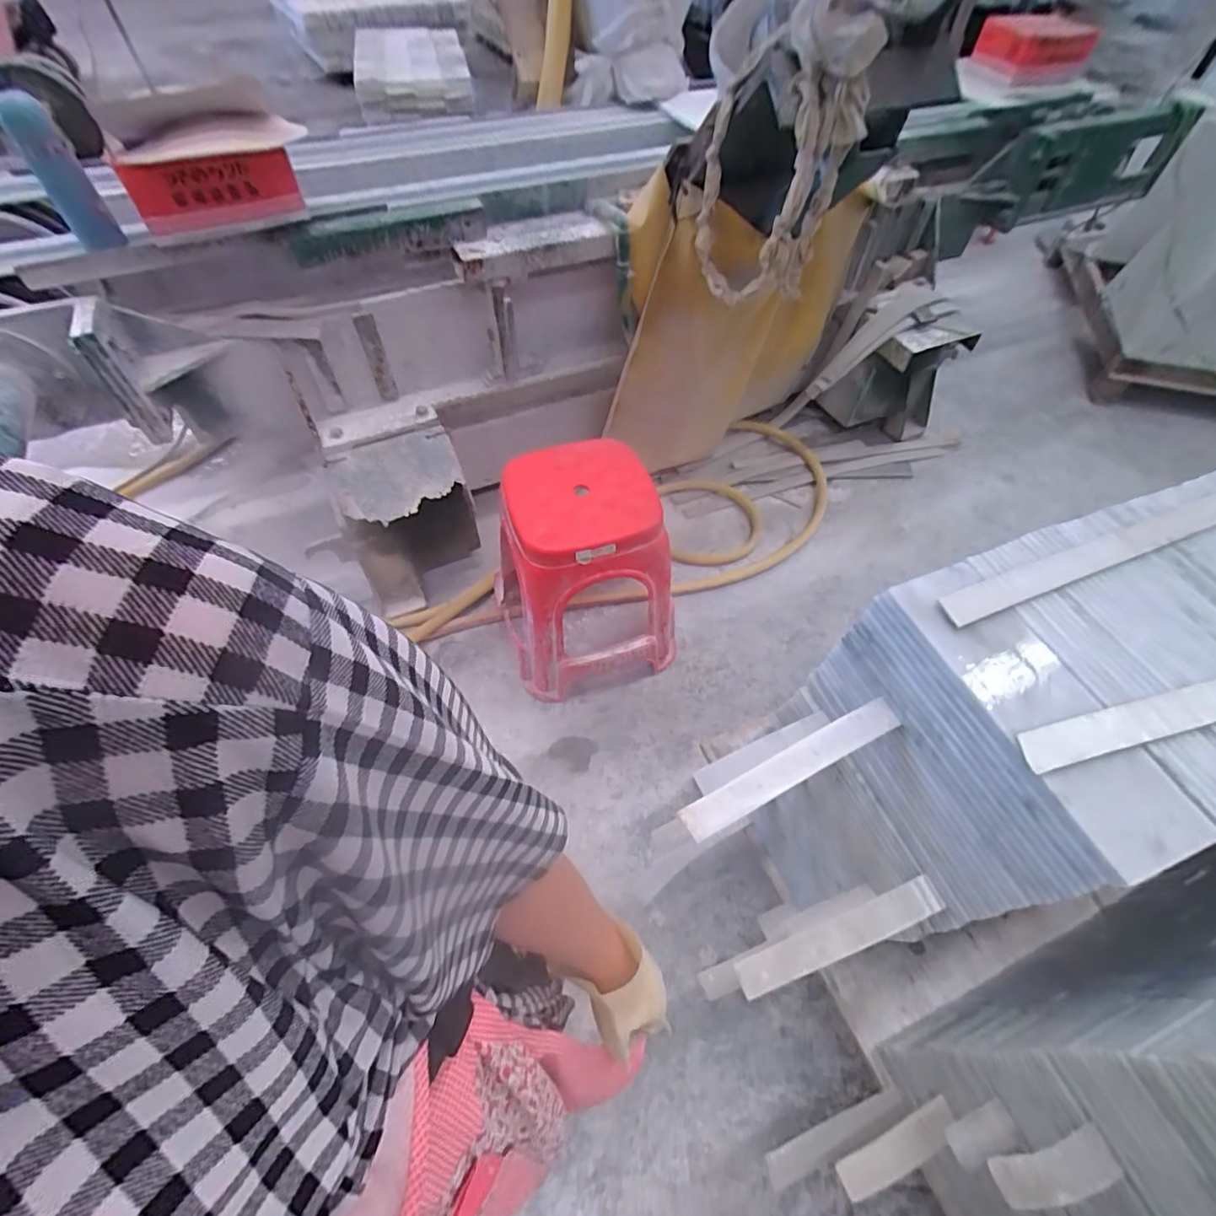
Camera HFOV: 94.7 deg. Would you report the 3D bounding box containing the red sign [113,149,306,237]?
[{"bbox_3d":[-0.620,-0.654,0.882,0.238,0.078,0.064,-15,55,-8],"label":"red sign"}]

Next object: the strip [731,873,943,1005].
[{"bbox_3d":[0.252,0.362,0.614,0.232,0.014,0.038,-26,56,1],"label":"strip"}]

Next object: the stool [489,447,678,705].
[{"bbox_3d":[-0.051,-0.073,1.268,0.374,0.493,0.358,-13,57,-9],"label":"stool"}]

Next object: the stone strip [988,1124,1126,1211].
[{"bbox_3d":[0.396,0.494,0.491,0.105,0.023,0.036,-11,58,-7],"label":"stone strip"}]

